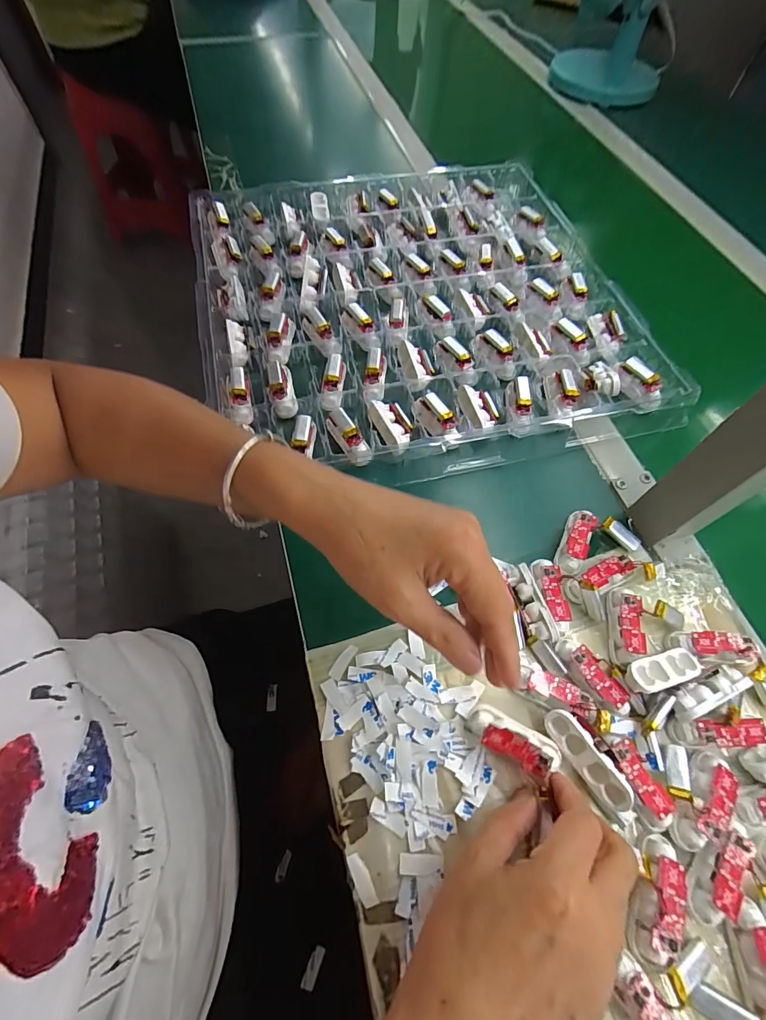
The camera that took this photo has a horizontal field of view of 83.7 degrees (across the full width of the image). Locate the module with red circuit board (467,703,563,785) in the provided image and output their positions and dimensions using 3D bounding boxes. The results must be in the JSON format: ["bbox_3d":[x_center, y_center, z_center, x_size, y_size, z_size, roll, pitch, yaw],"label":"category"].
[{"bbox_3d":[0.086,0.151,0.281,0.059,0.015,0.025,27,66,17],"label":"module with red circuit board"}]

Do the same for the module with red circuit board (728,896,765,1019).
[{"bbox_3d":[0.213,0.253,0.238,0.022,0.018,0.052,3,62,-1],"label":"module with red circuit board"}]

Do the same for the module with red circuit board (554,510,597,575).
[{"bbox_3d":[0.160,0.027,0.357,0.021,0.016,0.056,23,63,9],"label":"module with red circuit board"}]

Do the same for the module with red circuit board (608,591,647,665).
[{"bbox_3d":[0.184,0.088,0.325,0.017,0.020,0.054,7,62,1],"label":"module with red circuit board"}]

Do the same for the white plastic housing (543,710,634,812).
[{"bbox_3d":[0.134,0.161,0.279,0.020,0.015,0.063,-52,58,24],"label":"white plastic housing"}]

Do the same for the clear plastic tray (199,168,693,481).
[{"bbox_3d":[0.031,-0.244,0.490,0.452,0.035,0.462,-12,63,-9],"label":"clear plastic tray"}]

